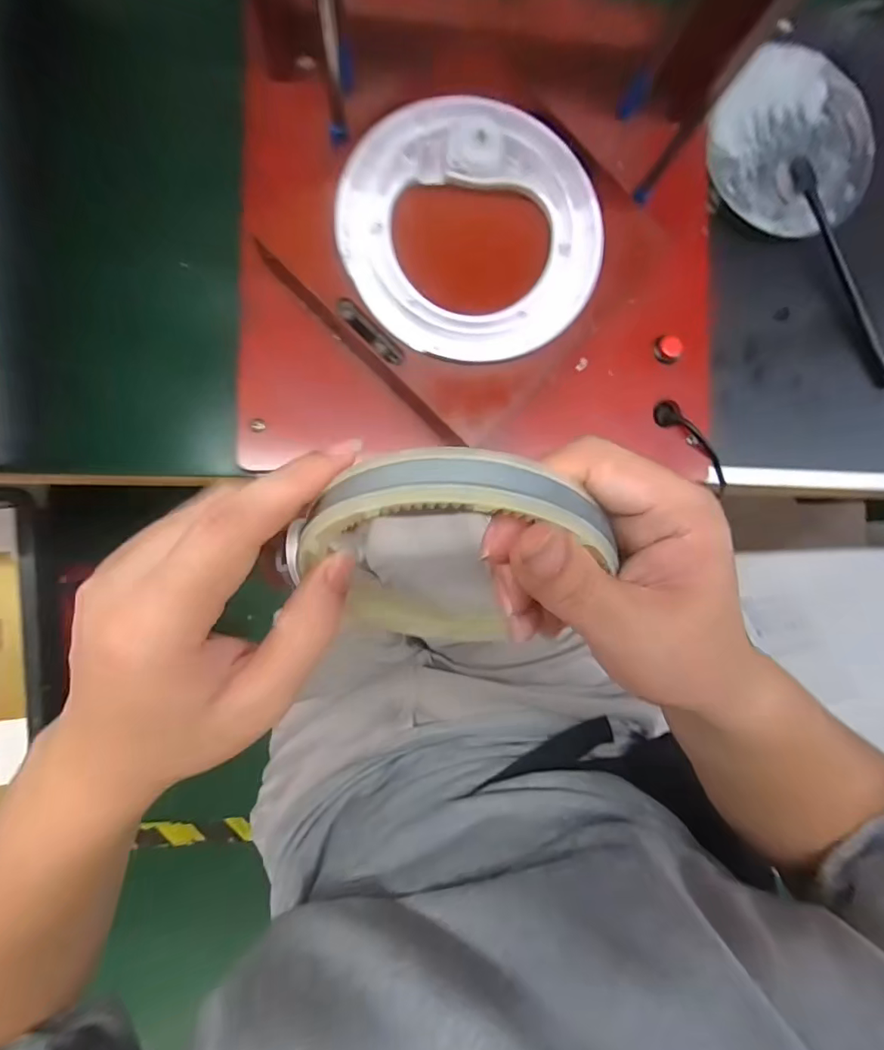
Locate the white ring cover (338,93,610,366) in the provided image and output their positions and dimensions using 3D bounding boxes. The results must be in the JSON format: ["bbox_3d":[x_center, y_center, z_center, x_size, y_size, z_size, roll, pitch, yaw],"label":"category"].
[{"bbox_3d":[0.015,-0.153,0.250,0.130,0.012,0.134,-25,91,-6],"label":"white ring cover"}]

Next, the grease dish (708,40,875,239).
[{"bbox_3d":[0.250,-0.270,0.346,0.117,0.020,0.122,0,88,-6],"label":"grease dish"}]

